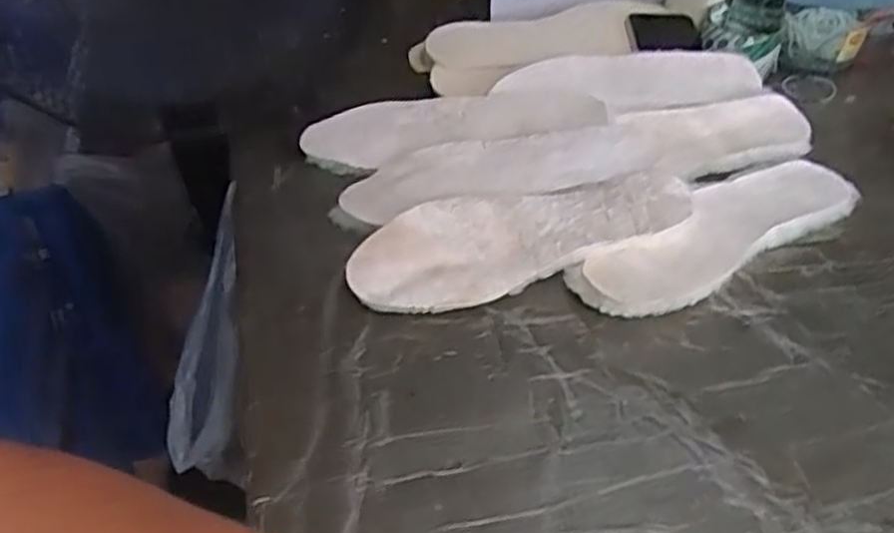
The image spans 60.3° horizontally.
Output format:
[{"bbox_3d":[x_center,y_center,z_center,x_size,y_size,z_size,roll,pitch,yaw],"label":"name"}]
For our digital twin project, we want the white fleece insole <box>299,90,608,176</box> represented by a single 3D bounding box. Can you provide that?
[{"bbox_3d":[0.006,-0.136,0.715,0.272,0.015,0.087,-9,45,-11],"label":"white fleece insole"}]

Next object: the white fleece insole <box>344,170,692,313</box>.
[{"bbox_3d":[0.058,-0.029,0.611,0.275,0.016,0.091,-18,58,-15],"label":"white fleece insole"}]

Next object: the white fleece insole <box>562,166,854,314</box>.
[{"bbox_3d":[0.223,-0.026,0.632,0.271,0.031,0.074,-25,49,-25],"label":"white fleece insole"}]

